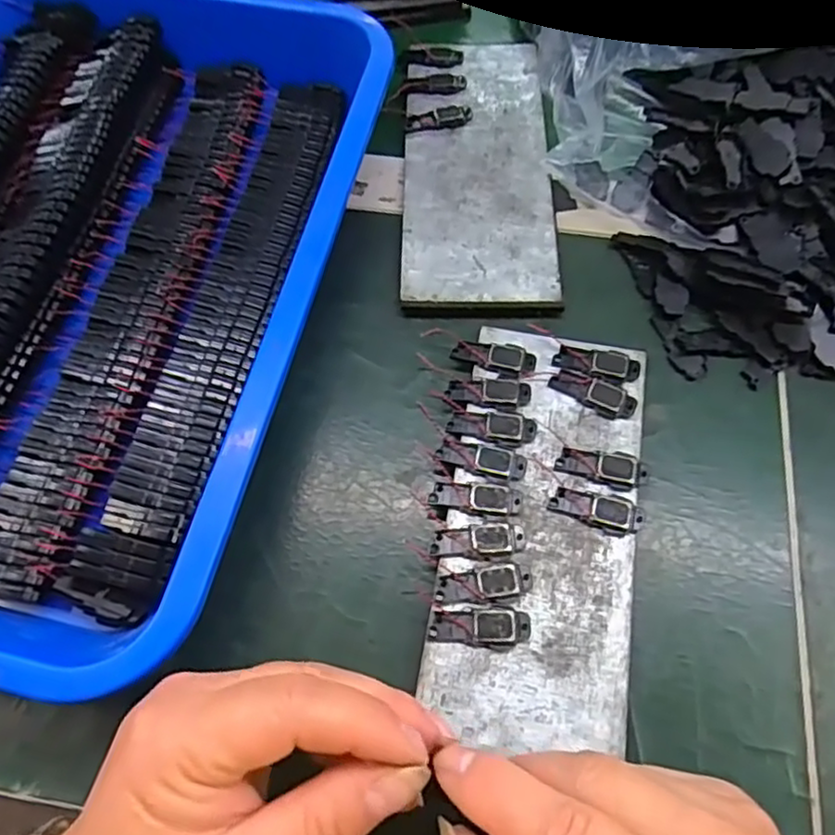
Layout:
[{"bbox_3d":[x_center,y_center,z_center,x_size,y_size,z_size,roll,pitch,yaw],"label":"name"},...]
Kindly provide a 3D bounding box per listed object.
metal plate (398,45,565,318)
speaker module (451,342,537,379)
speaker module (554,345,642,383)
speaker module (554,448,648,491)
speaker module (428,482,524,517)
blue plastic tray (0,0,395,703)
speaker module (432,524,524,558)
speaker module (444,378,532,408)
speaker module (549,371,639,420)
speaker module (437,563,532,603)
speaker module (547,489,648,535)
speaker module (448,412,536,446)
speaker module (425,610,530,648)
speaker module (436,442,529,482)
[{"bbox_3d":[0.033,-0.144,0.371,0.081,0.006,0.198,0,65,1],"label":"metal plate"},{"bbox_3d":[0.036,-0.029,0.313,0.039,0.004,0.016,17,66,8],"label":"speaker module"},{"bbox_3d":[0.084,-0.026,0.312,0.039,0.004,0.014,15,66,7],"label":"speaker module"},{"bbox_3d":[0.081,0.021,0.290,0.039,0.005,0.017,12,66,6],"label":"speaker module"},{"bbox_3d":[0.025,0.035,0.284,0.039,0.004,0.012,8,65,4],"label":"speaker module"},{"bbox_3d":[-0.171,-0.083,0.326,0.261,0.045,0.374,10,66,5],"label":"blue plastic tray"},{"bbox_3d":[0.026,0.051,0.276,0.038,0.006,0.013,1,65,1],"label":"speaker module"},{"bbox_3d":[0.033,-0.012,0.304,0.038,0.004,0.014,2,65,2],"label":"speaker module"},{"bbox_3d":[0.081,-0.011,0.306,0.039,0.004,0.015,23,67,11],"label":"speaker module"},{"bbox_3d":[0.027,0.067,0.268,0.038,0.006,0.013,-5,65,-2],"label":"speaker module"},{"bbox_3d":[0.076,0.039,0.282,0.039,0.005,0.015,12,66,6],"label":"speaker module"},{"bbox_3d":[0.034,0.004,0.297,0.039,0.004,0.014,7,65,4],"label":"speaker module"},{"bbox_3d":[0.025,0.083,0.260,0.039,0.005,0.013,1,65,1],"label":"speaker module"},{"bbox_3d":[0.028,0.018,0.291,0.039,0.004,0.013,13,66,7],"label":"speaker module"}]

